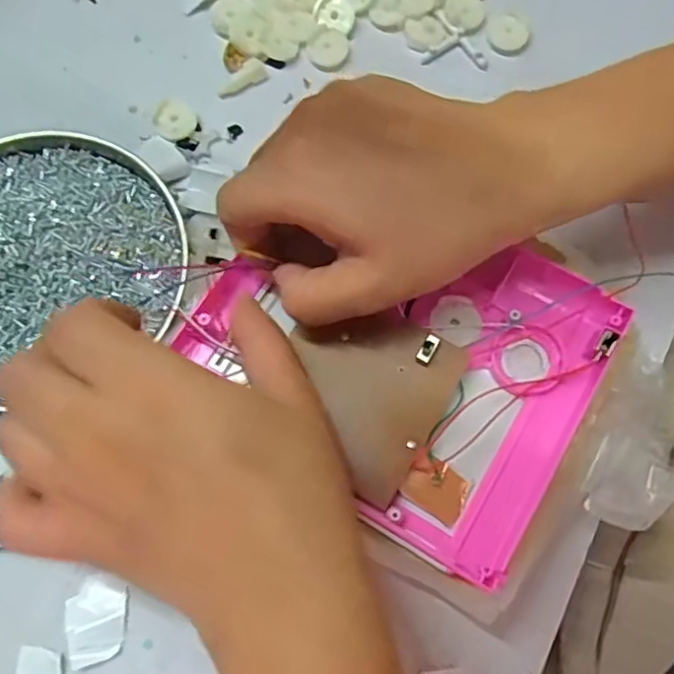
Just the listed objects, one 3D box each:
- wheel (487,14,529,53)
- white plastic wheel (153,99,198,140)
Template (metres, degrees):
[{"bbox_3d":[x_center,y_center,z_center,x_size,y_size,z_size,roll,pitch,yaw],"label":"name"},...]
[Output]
[{"bbox_3d":[0.097,-0.173,0.350,0.022,0.007,0.021,1,73,-2],"label":"wheel"},{"bbox_3d":[-0.087,-0.118,0.331,0.021,0.006,0.022,20,74,4],"label":"white plastic wheel"}]

